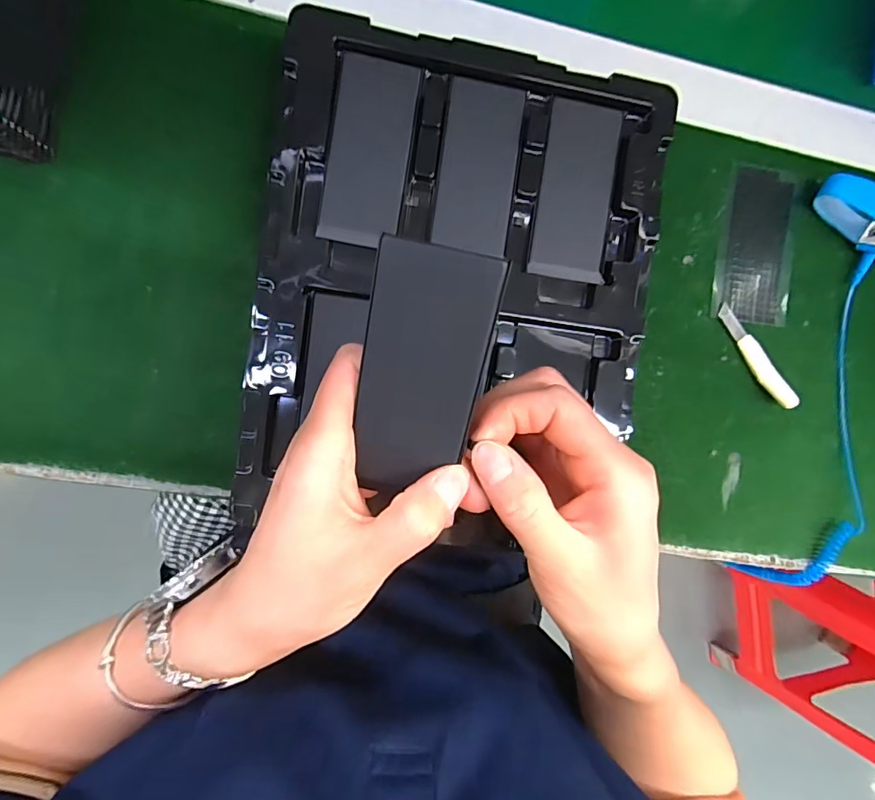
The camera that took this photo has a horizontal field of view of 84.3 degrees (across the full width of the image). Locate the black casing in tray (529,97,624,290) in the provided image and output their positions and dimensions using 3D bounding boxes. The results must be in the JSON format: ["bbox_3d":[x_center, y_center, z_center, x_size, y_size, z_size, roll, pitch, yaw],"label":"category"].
[{"bbox_3d":[0.080,-0.118,0.277,0.043,0.005,0.097,7,95,-7],"label":"black casing in tray"}]

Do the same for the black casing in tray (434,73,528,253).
[{"bbox_3d":[0.023,-0.130,0.270,0.042,0.005,0.091,7,94,-7],"label":"black casing in tray"}]

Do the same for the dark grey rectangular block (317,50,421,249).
[{"bbox_3d":[-0.037,-0.134,0.262,0.042,0.004,0.098,9,94,-7],"label":"dark grey rectangular block"}]

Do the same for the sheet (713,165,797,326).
[{"bbox_3d":[0.227,-0.109,0.343,0.058,0.004,0.107,3,92,-9],"label":"sheet"}]

